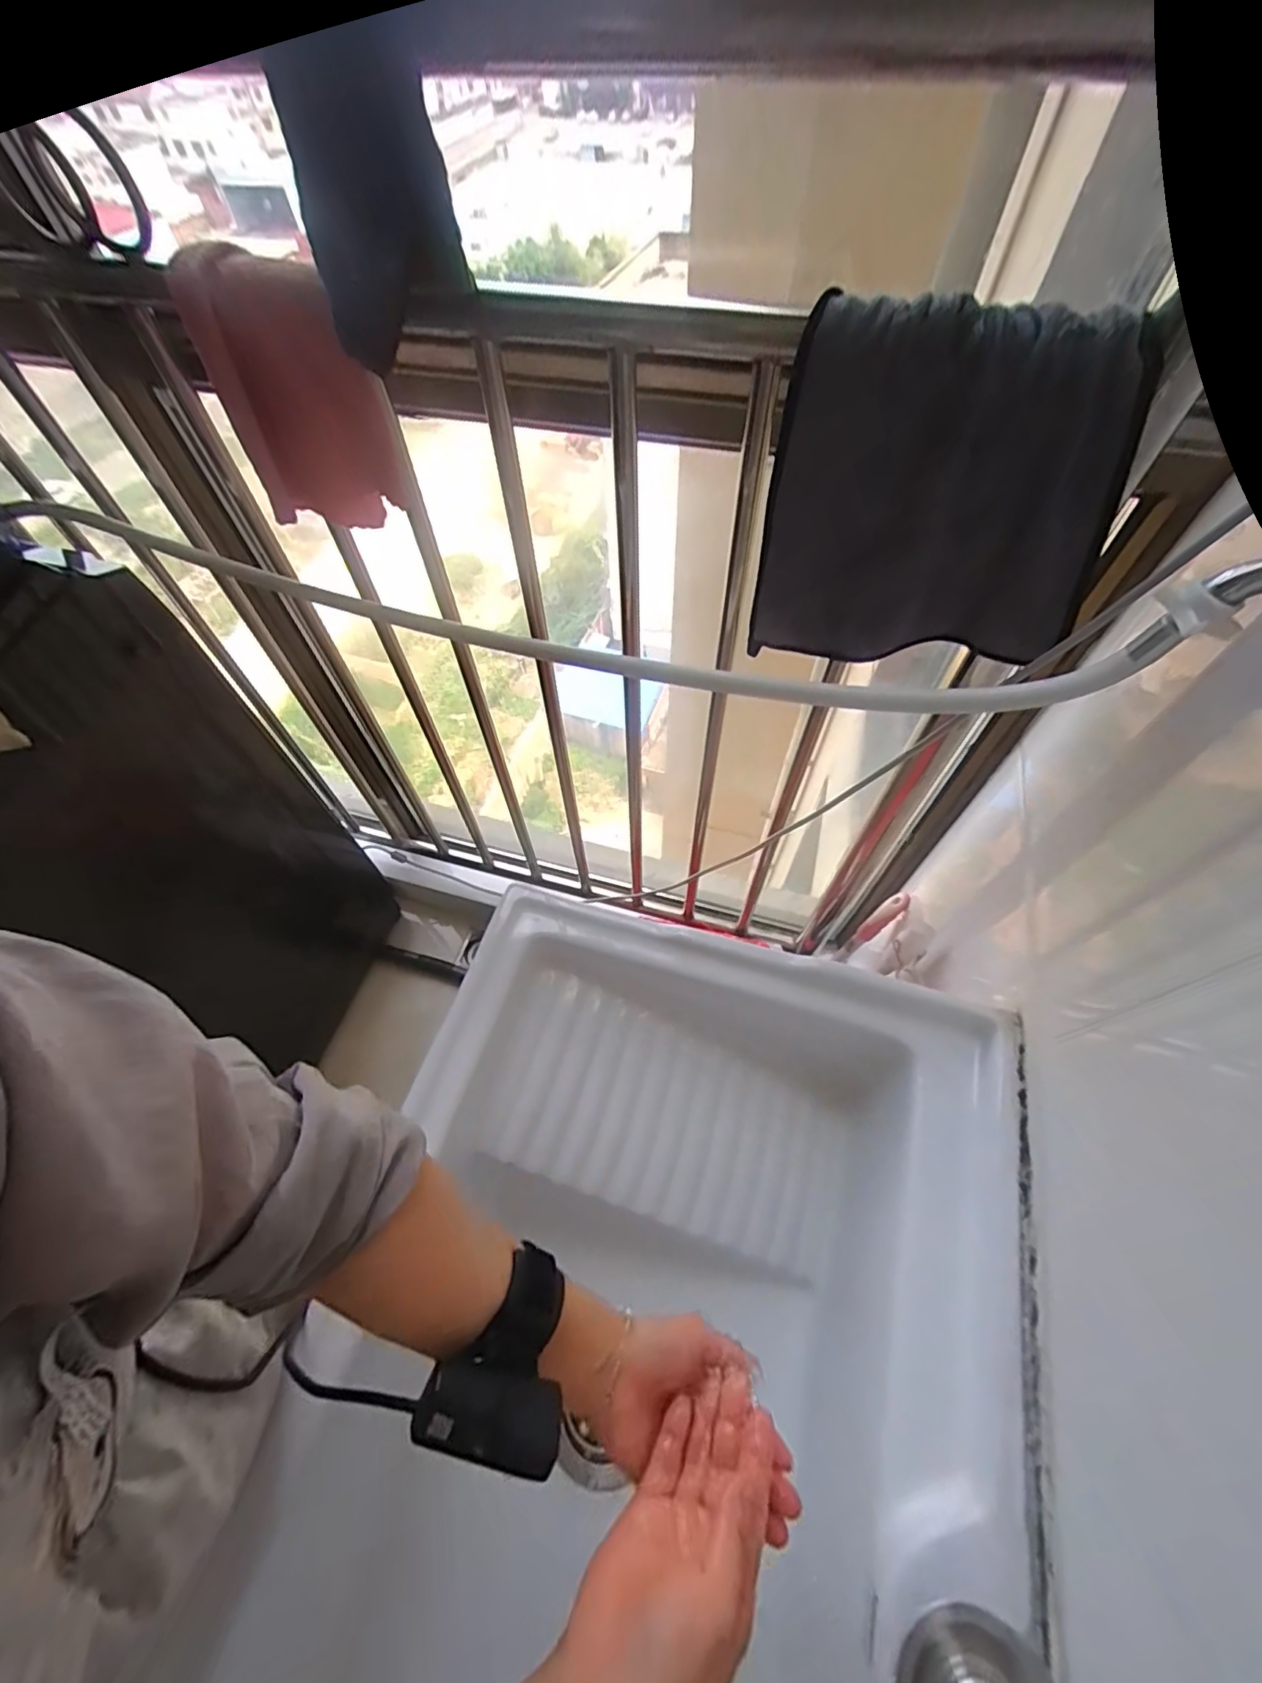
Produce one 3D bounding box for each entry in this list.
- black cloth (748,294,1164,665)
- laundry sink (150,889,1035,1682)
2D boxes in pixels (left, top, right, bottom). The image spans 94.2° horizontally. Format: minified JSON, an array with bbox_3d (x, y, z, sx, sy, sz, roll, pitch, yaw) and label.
[{"bbox_3d":[0.232,-0.253,0.461,0.243,0.249,0.056,5,59,5],"label":"black cloth"},{"bbox_3d":[-0.009,0.476,0.454,0.488,0.220,0.803,14,60,10],"label":"laundry sink"}]

